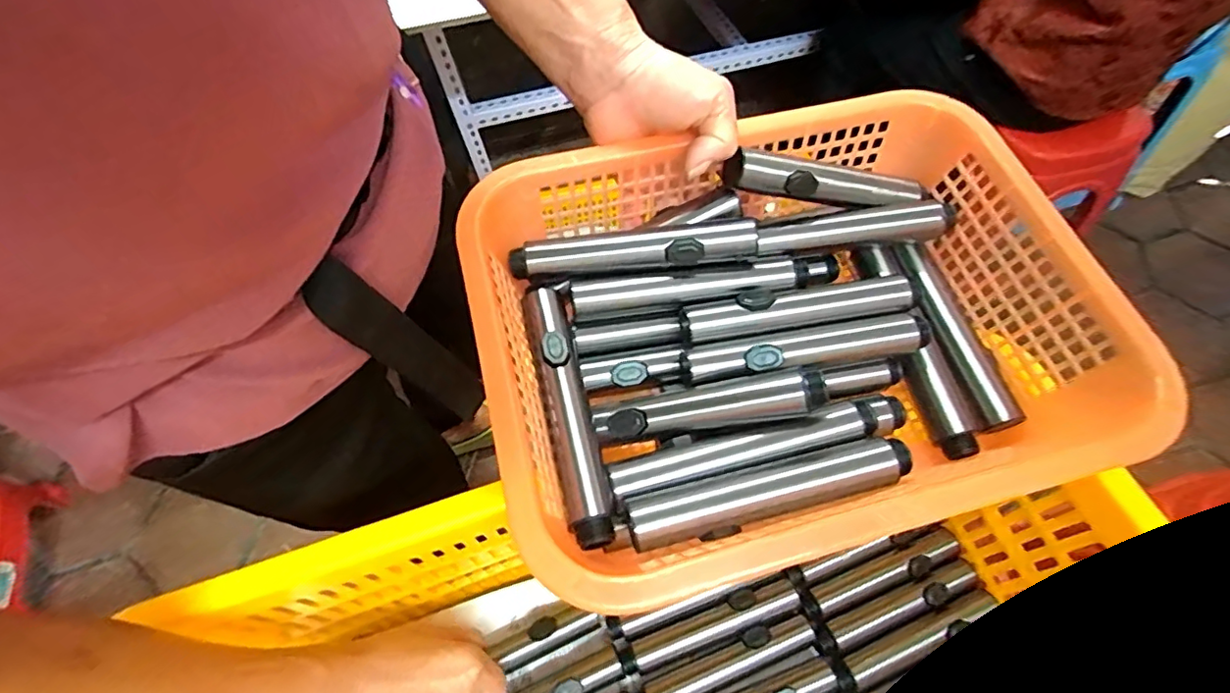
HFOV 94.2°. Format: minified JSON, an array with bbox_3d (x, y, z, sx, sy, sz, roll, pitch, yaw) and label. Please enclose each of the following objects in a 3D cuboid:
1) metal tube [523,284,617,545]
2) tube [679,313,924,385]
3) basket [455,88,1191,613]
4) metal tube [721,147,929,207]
[{"bbox_3d":[-0.028,0.032,0.314,0.024,0.017,0.152,-13,60,-6],"label":"metal tube"},{"bbox_3d":[0.113,0.006,0.343,0.144,0.031,0.026,-8,59,-3],"label":"tube"},{"bbox_3d":[0.095,-0.012,0.333,0.330,0.092,0.248,-13,60,-6],"label":"basket"},{"bbox_3d":[0.140,-0.105,0.371,0.137,0.027,0.022,4,58,-15],"label":"metal tube"}]

